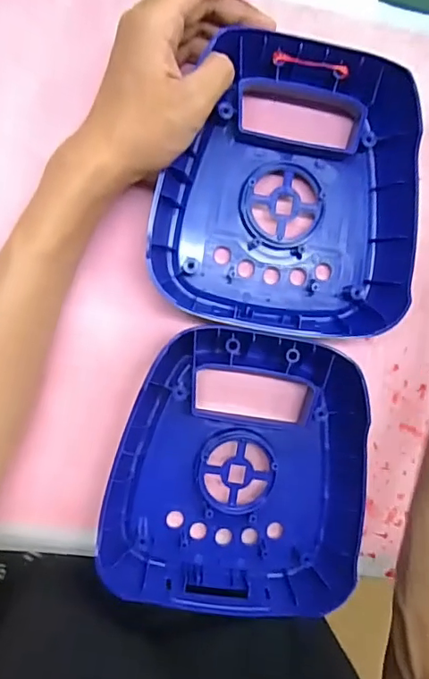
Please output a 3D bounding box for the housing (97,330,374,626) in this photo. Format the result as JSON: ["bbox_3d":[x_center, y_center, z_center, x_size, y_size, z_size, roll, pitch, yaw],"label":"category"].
[{"bbox_3d":[0.019,0.087,0.344,0.161,0.037,0.179,13,91,-9],"label":"housing"}]

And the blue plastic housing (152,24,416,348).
[{"bbox_3d":[0.049,-0.095,0.338,0.163,0.038,0.177,9,92,-8],"label":"blue plastic housing"}]

